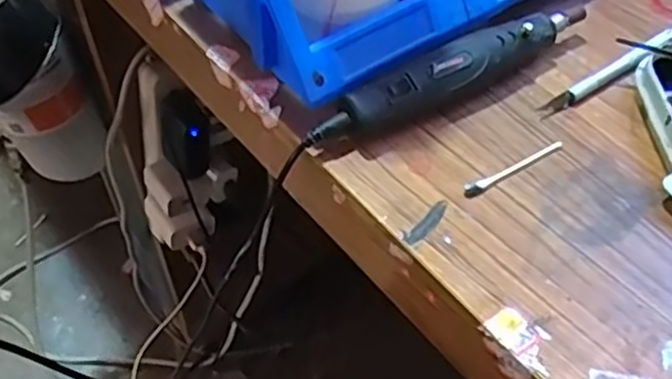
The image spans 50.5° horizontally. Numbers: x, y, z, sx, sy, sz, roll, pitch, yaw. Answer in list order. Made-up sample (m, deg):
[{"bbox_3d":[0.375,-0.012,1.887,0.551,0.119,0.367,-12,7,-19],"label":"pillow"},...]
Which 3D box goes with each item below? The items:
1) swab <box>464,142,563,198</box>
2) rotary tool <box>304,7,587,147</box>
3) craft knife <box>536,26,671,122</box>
[{"bbox_3d":[0.088,-0.011,0.352,0.061,0.005,0.006,-27,57,-20],"label":"swab"},{"bbox_3d":[0.063,-0.061,0.375,0.173,0.030,0.025,-27,57,-19],"label":"rotary tool"},{"bbox_3d":[0.163,-0.072,0.397,0.132,0.011,0.013,-29,58,-20],"label":"craft knife"}]

